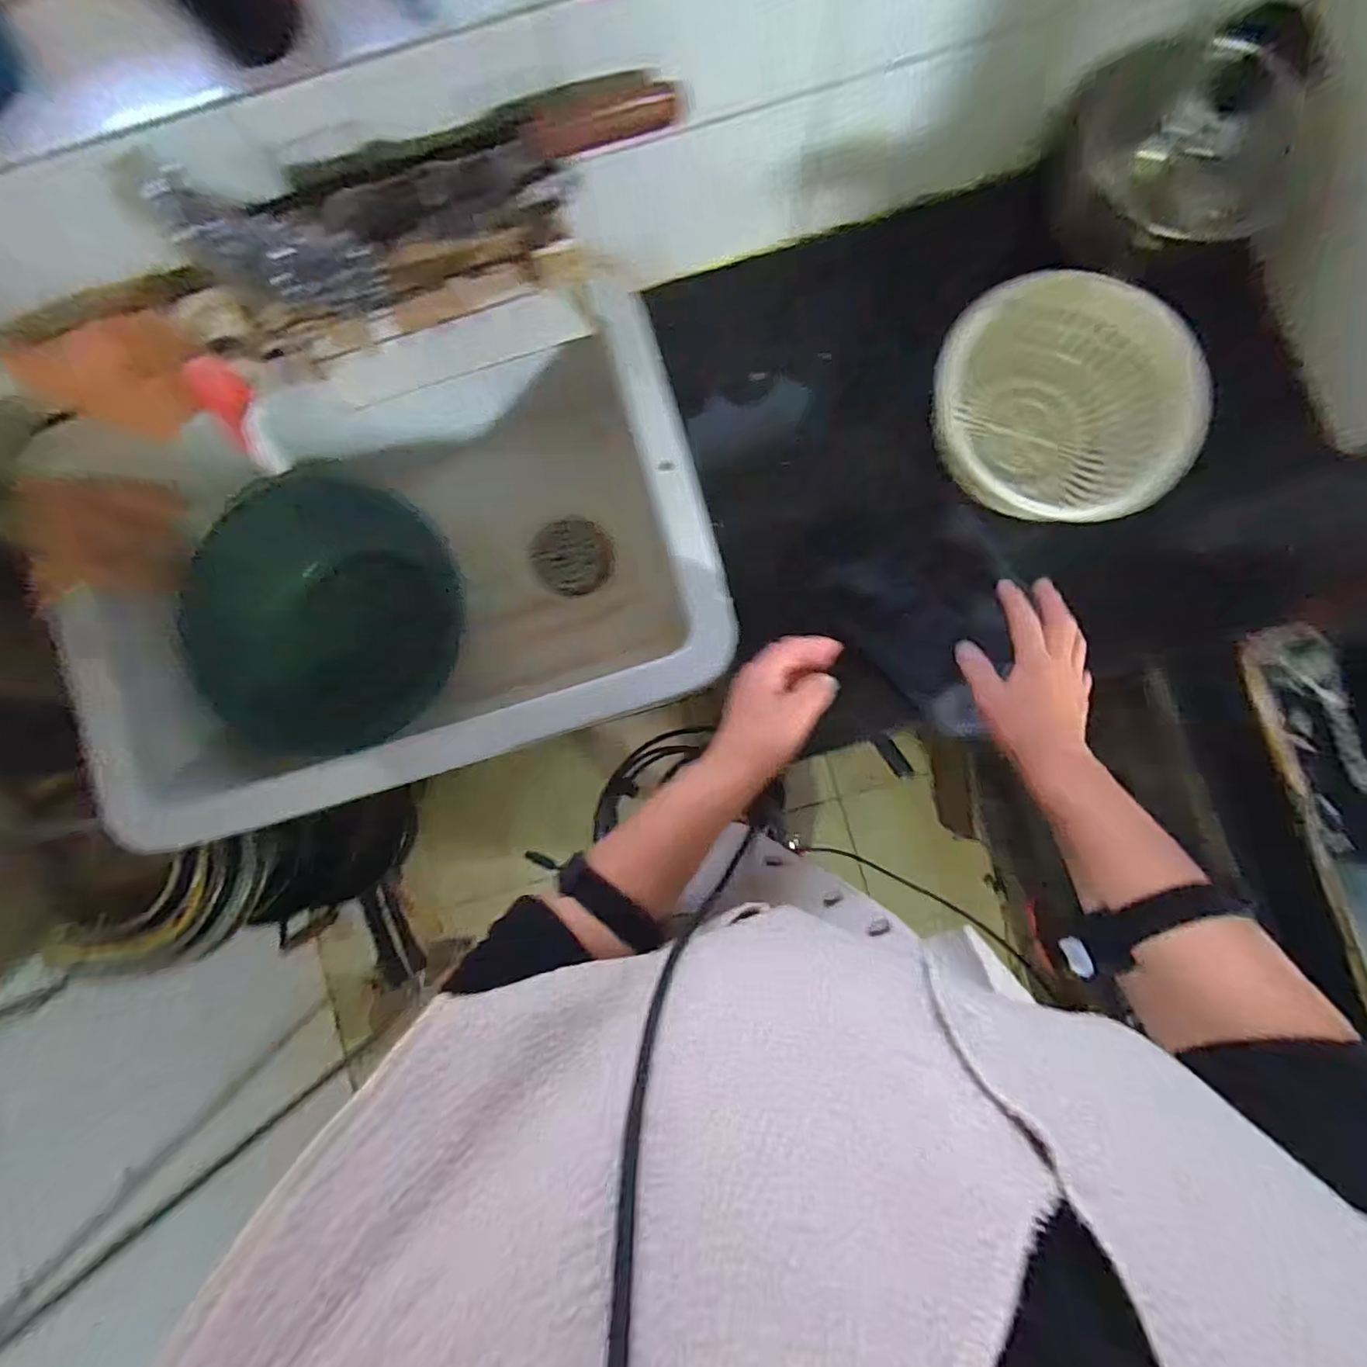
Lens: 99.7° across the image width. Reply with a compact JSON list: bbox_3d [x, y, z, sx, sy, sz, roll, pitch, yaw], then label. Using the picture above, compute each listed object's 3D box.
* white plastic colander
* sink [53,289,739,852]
[{"bbox_3d":[0.333,-0.243,0.530,0.202,0.111,0.212,0,86,2],"label":"white plastic colander"},{"bbox_3d":[-0.287,-0.123,0.632,0.608,0.226,0.442,-17,86,0],"label":"sink"}]

